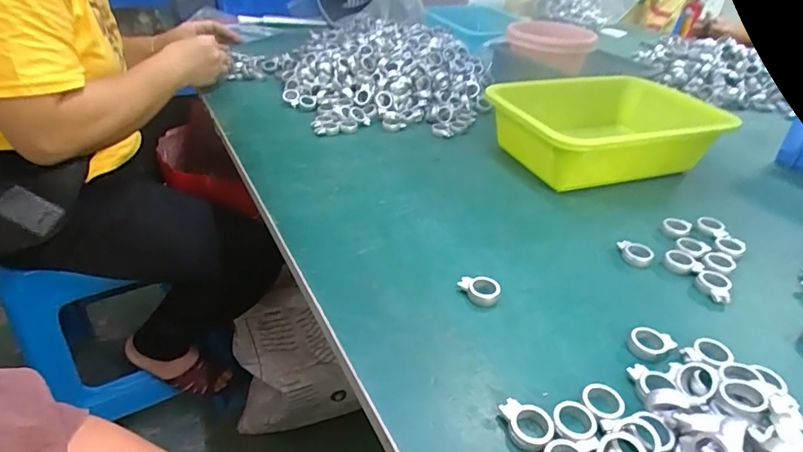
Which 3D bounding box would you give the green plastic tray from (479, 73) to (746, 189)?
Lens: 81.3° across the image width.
[{"bbox_3d":[0.261,-0.124,0.596,0.261,0.075,0.173,-8,37,-15],"label":"green plastic tray"}]

